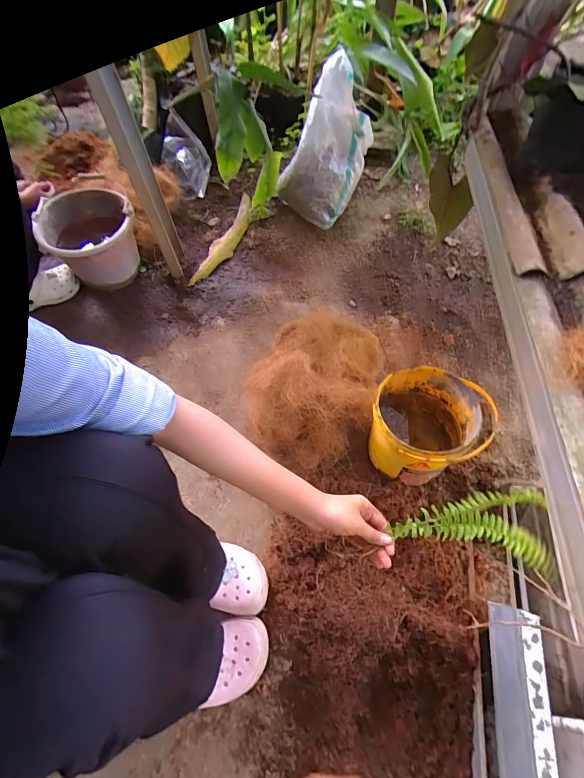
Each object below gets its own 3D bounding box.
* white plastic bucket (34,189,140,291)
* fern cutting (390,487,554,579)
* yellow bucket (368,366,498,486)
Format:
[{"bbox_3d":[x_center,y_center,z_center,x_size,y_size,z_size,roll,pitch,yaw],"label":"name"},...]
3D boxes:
[{"bbox_3d":[-0.606,-0.461,1.123,0.255,0.205,0.283,-22,60,-11],"label":"white plastic bucket"},{"bbox_3d":[0.237,0.180,0.478,0.173,0.047,0.102,-12,14,39],"label":"fern cutting"},{"bbox_3d":[0.251,0.072,0.709,0.184,0.175,0.192,-1,59,2],"label":"yellow bucket"}]

